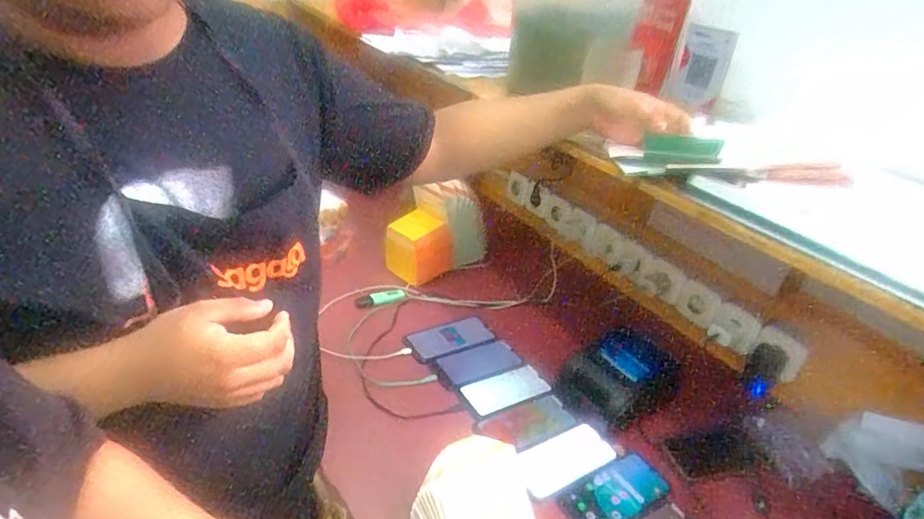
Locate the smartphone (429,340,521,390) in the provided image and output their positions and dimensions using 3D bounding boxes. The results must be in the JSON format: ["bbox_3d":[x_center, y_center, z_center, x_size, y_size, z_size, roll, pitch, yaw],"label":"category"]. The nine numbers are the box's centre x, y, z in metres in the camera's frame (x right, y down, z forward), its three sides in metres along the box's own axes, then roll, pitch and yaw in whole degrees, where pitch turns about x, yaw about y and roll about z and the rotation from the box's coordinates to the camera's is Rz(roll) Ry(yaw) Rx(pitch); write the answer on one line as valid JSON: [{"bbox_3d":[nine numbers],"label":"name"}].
[{"bbox_3d":[0.026,0.192,0.988,0.159,0.011,0.089,-8,34,-28],"label":"smartphone"}]

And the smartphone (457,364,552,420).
[{"bbox_3d":[0.072,0.223,0.934,0.155,0.008,0.077,-9,35,-30],"label":"smartphone"}]

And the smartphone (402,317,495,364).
[{"bbox_3d":[-0.023,0.149,1.038,0.171,0.007,0.078,-8,34,-29],"label":"smartphone"}]

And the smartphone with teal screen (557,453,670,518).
[{"bbox_3d":[0.221,0.336,0.775,0.171,0.004,0.079,-14,37,-35],"label":"smartphone with teal screen"}]

